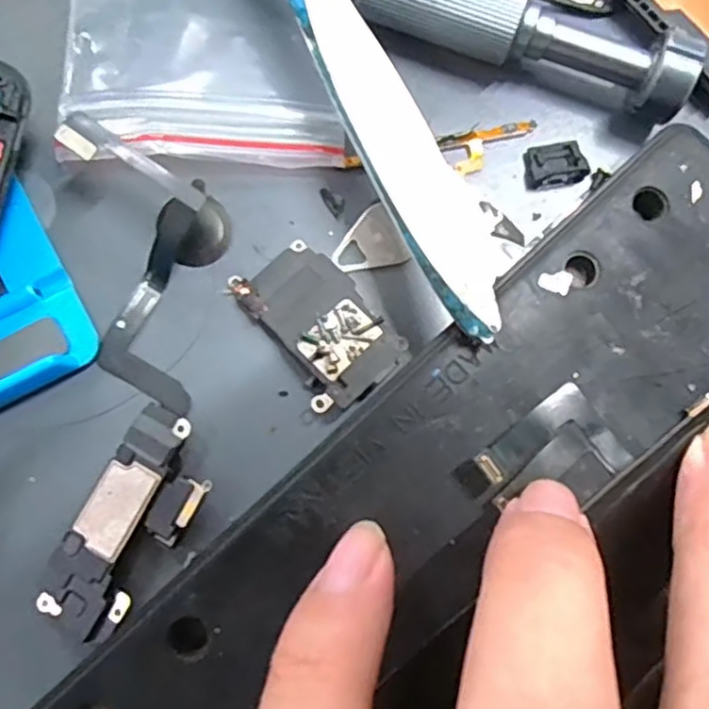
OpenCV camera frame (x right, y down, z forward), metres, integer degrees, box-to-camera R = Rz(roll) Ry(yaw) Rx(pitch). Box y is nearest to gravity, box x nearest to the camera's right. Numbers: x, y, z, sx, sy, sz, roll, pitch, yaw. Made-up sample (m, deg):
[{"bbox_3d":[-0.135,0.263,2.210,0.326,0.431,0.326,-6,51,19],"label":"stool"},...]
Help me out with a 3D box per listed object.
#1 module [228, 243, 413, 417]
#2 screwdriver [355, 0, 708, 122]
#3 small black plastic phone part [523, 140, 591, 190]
[{"bbox_3d":[-0.007,-0.007,0.138,0.021,0.005,0.035,-37,84,-8],"label":"module"},{"bbox_3d":[0.034,-0.071,0.146,0.079,0.013,0.015,21,80,0],"label":"screwdriver"},{"bbox_3d":[0.045,-0.043,0.150,0.014,0.004,0.009,-10,81,-5],"label":"small black plastic phone part"}]

